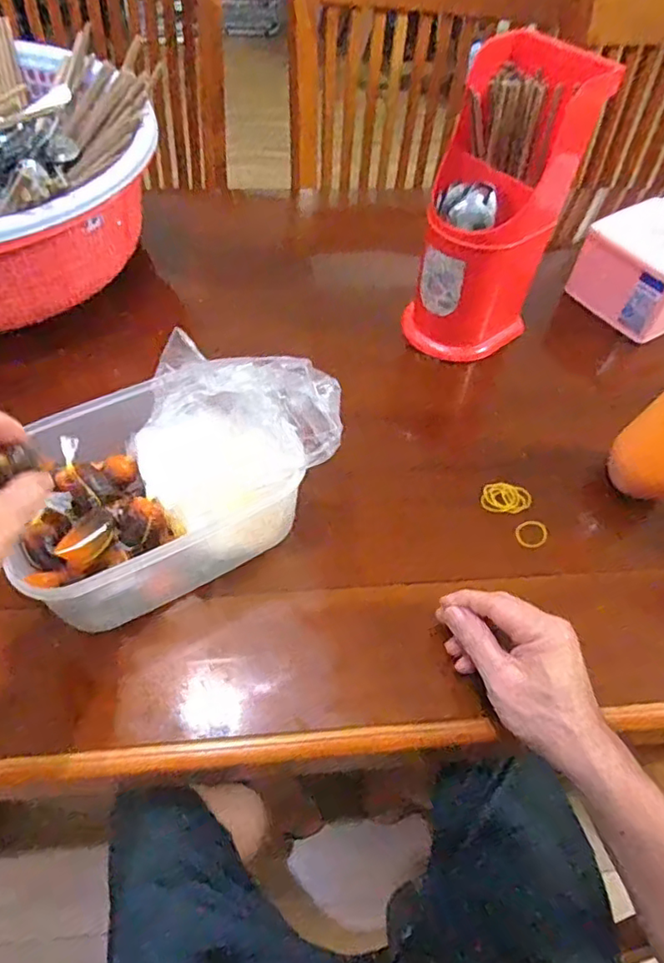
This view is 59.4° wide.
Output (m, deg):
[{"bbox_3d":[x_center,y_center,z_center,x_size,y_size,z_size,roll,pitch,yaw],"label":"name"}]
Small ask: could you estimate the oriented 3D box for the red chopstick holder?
[{"bbox_3d":[0.165,-0.263,0.597,0.132,0.274,0.121,16,55,9],"label":"red chopstick holder"}]

